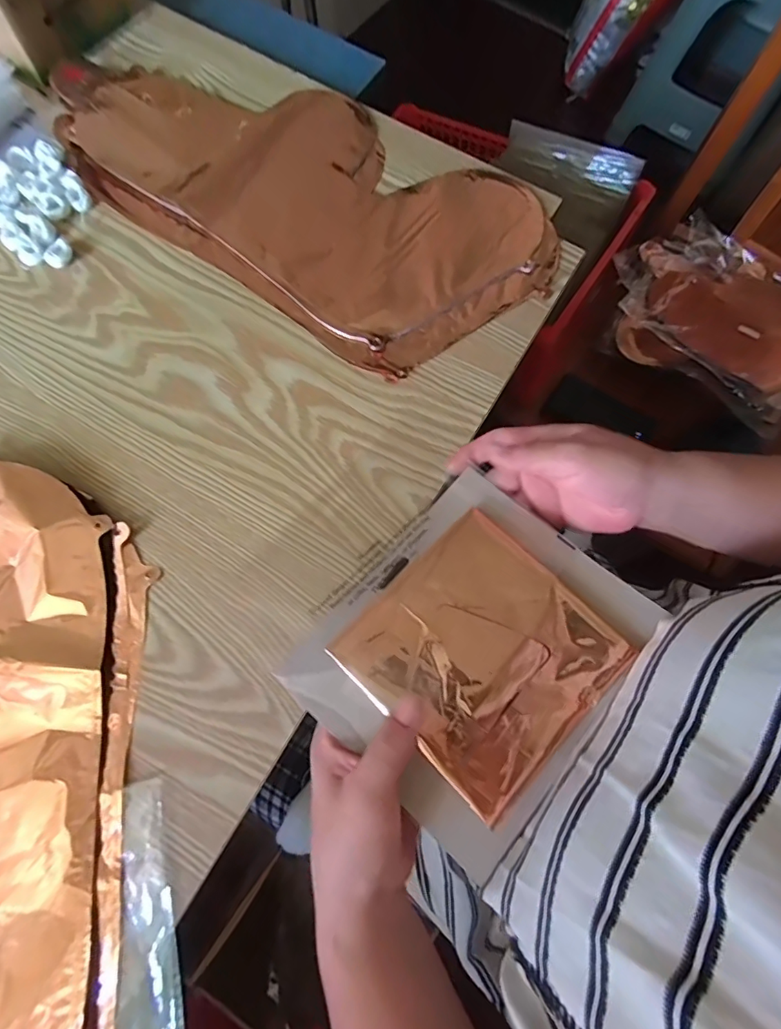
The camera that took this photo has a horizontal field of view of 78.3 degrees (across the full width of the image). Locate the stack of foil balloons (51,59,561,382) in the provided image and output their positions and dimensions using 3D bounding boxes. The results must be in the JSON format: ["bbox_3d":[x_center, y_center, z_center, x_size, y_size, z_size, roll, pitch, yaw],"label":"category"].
[{"bbox_3d":[-0.079,-0.291,0.424,0.440,0.013,0.222,34,76,7],"label":"stack of foil balloons"}]

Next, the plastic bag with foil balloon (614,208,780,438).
[{"bbox_3d":[0.502,-0.296,0.721,0.328,0.057,0.268,41,77,9],"label":"plastic bag with foil balloon"}]

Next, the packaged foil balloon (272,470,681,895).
[{"bbox_3d":[0.052,0.080,0.300,0.162,0.027,0.189,42,77,9],"label":"packaged foil balloon"}]

